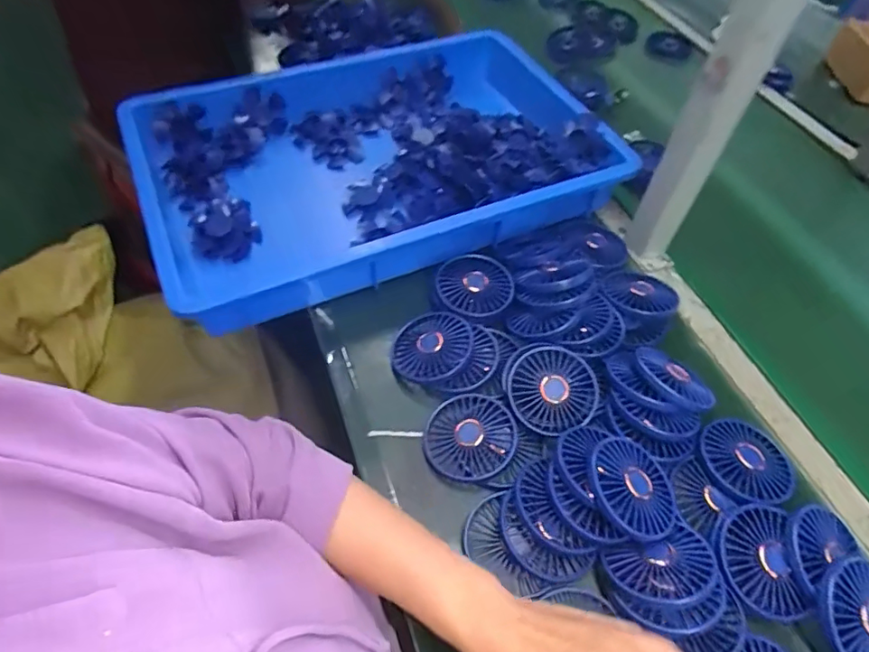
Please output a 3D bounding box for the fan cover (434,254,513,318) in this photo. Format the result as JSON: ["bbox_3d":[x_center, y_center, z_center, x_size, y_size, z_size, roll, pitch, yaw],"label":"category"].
[{"bbox_3d":[0.045,-0.048,0.598,0.084,0.024,0.082,2,54,-4],"label":"fan cover"}]

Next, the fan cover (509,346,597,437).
[{"bbox_3d":[0.118,0.062,0.523,0.090,0.022,0.081,20,76,7],"label":"fan cover"}]

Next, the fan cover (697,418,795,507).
[{"bbox_3d":[0.299,0.129,0.505,0.085,0.013,0.082,-19,58,-18],"label":"fan cover"}]

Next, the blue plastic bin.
[{"bbox_3d":[-0.089,-0.230,0.725,0.566,0.102,0.421,-19,58,-18],"label":"blue plastic bin"}]

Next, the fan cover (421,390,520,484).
[{"bbox_3d":[0.035,0.107,0.509,0.084,0.022,0.087,29,57,16],"label":"fan cover"}]

